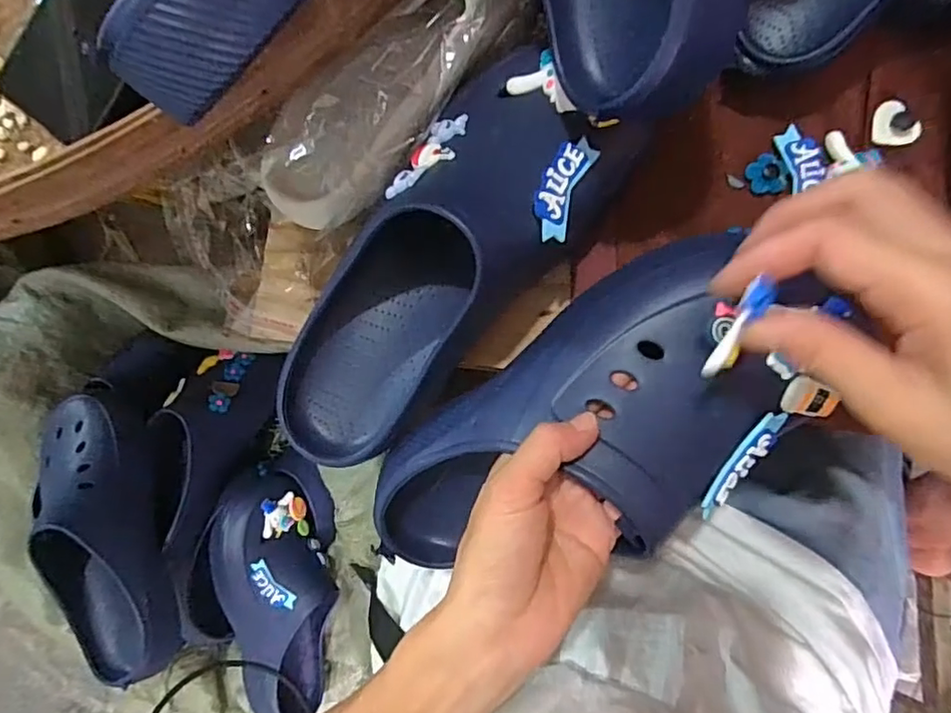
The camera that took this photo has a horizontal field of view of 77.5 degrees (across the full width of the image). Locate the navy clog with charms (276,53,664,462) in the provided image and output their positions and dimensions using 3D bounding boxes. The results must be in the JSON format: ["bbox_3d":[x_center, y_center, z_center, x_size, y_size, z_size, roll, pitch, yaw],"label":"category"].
[{"bbox_3d":[-0.024,-0.050,0.363,0.105,0.086,0.263,42,94,8],"label":"navy clog with charms"}]

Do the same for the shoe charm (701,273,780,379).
[{"bbox_3d":[0.102,-0.010,0.232,0.009,0.004,0.045,27,125,9],"label":"shoe charm"}]

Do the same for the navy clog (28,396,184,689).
[{"bbox_3d":[-0.392,0.184,0.630,0.100,0.109,0.296,-16,85,7],"label":"navy clog"}]

